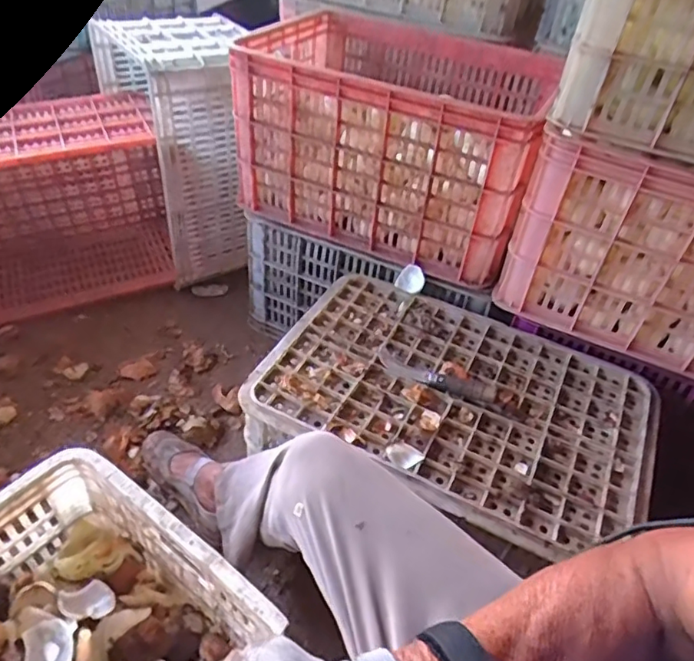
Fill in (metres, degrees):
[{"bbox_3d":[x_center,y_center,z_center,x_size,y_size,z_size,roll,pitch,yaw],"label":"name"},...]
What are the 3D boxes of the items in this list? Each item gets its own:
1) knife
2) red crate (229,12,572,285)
[{"bbox_3d":[0.125,0.062,0.797,0.176,0.026,0.036,22,44,17],"label":"knife"},{"bbox_3d":[0.094,-0.360,1.018,0.495,0.265,0.371,18,43,13],"label":"red crate"}]

